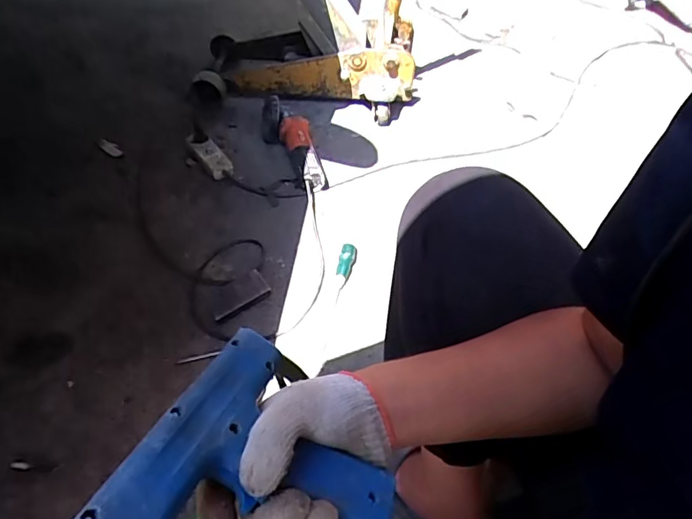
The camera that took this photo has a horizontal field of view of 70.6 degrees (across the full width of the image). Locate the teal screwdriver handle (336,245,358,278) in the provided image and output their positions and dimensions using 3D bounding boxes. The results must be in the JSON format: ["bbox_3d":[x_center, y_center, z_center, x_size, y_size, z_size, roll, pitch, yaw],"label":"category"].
[{"bbox_3d":[0.002,0.003,0.979,0.031,0.027,0.072,9,52,4],"label":"teal screwdriver handle"}]

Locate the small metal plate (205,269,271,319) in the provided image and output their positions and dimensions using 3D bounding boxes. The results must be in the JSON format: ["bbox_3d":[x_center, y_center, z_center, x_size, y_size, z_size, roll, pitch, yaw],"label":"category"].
[{"bbox_3d":[-0.205,0.063,0.915,0.111,0.018,0.060,-28,60,-12],"label":"small metal plate"}]

